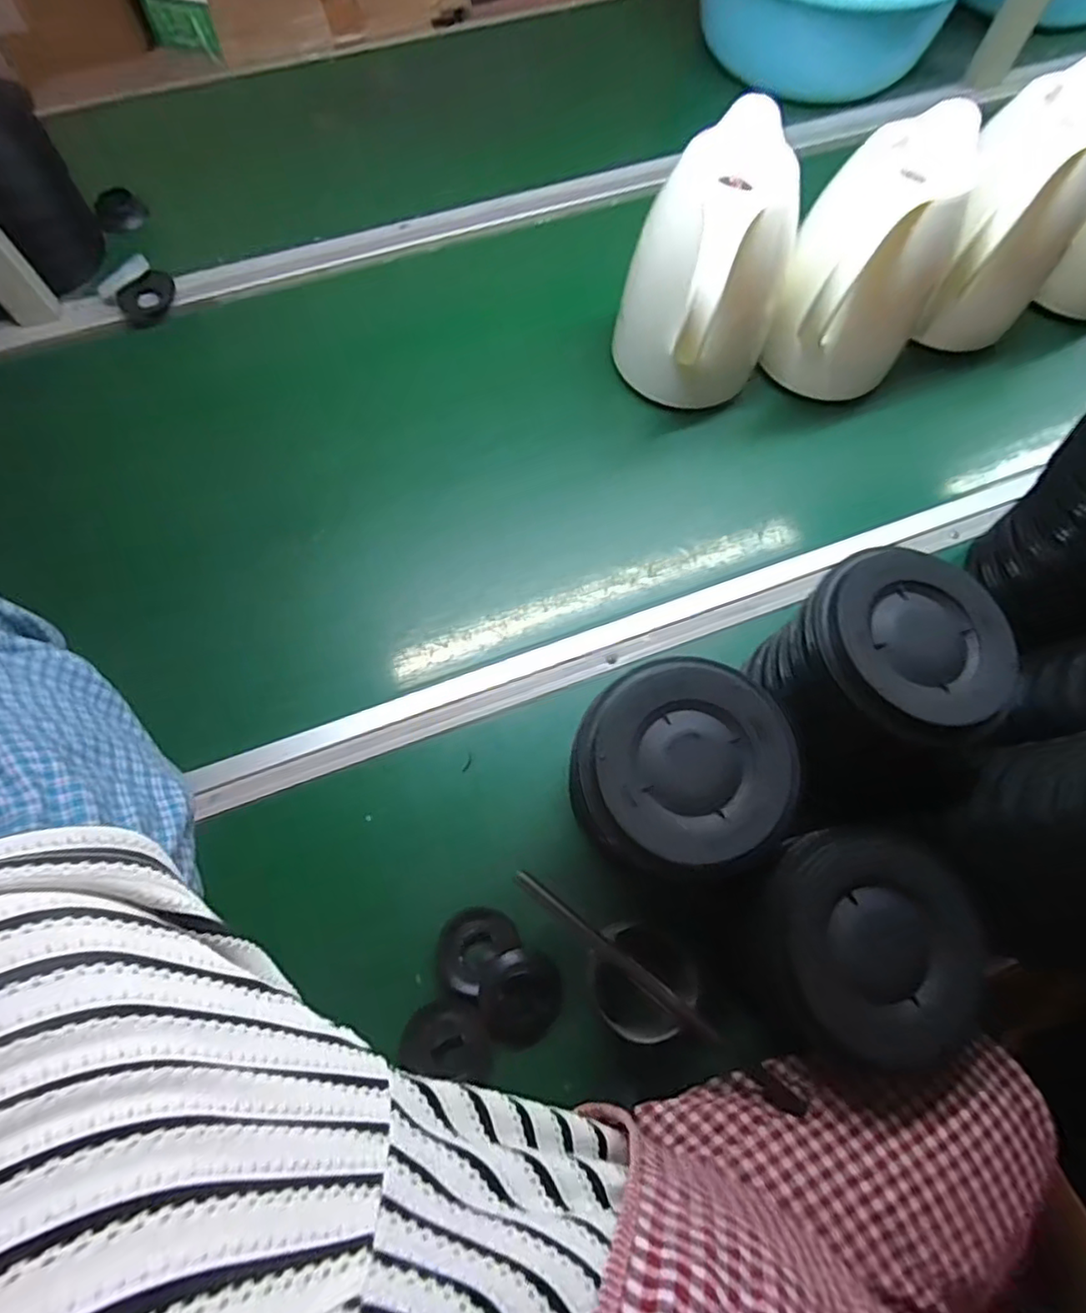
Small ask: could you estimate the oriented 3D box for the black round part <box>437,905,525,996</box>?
[{"bbox_3d":[-0.048,0.213,0.474,0.057,0.026,0.051,-36,74,-13],"label":"black round part"}]

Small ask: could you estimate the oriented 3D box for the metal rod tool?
[{"bbox_3d":[0.049,0.199,0.427,0.165,0.007,0.011,36,73,11],"label":"metal rod tool"}]

